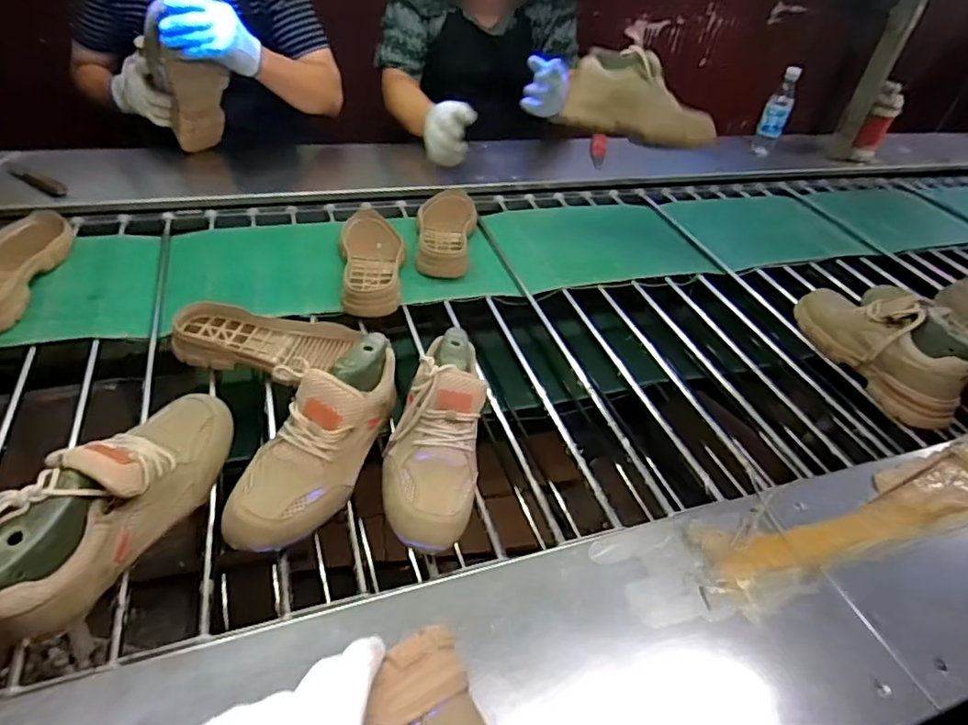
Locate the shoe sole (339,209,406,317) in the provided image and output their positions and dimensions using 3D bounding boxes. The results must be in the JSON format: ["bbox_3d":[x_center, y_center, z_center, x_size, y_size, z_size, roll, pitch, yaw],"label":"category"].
[{"bbox_3d":[-0.182,-0.172,0.965,0.101,0.043,0.269,-1,43,-13],"label":"shoe sole"}]

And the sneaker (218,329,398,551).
[{"bbox_3d":[-0.175,0.070,0.617,0.103,0.089,0.262,17,42,7],"label":"sneaker"}]

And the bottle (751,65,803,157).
[{"bbox_3d":[0.740,-0.625,1.487,0.068,0.213,0.068,24,44,15],"label":"bottle"}]

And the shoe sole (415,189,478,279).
[{"bbox_3d":[-0.070,-0.243,1.066,0.100,0.036,0.256,9,42,-2],"label":"shoe sole"}]

